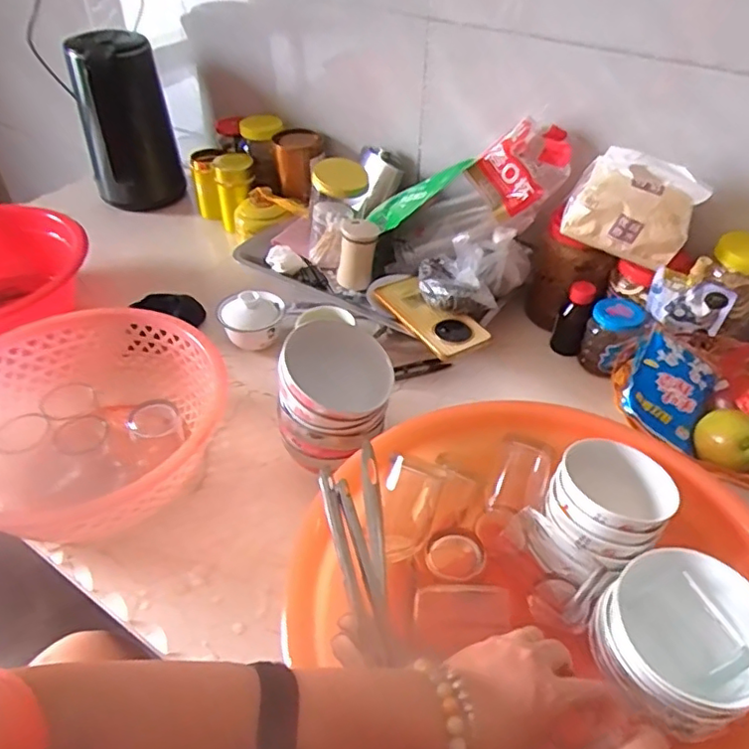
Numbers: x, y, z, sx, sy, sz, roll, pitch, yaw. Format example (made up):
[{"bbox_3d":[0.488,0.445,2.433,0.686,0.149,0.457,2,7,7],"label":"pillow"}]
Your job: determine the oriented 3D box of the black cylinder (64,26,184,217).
[{"bbox_3d":[-0.418,-0.424,1.010,0.146,0.270,0.142,-14,45,-15],"label":"black cylinder"}]

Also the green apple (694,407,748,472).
[{"bbox_3d":[0.372,0.067,0.620,0.063,0.048,0.054,30,50,27],"label":"green apple"}]

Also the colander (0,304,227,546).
[{"bbox_3d":[-0.302,0.059,0.627,0.275,0.105,0.265,-10,45,-12],"label":"colander"}]

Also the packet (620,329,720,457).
[{"bbox_3d":[0.335,0.015,0.671,0.092,0.015,0.122,33,65,4],"label":"packet"}]

